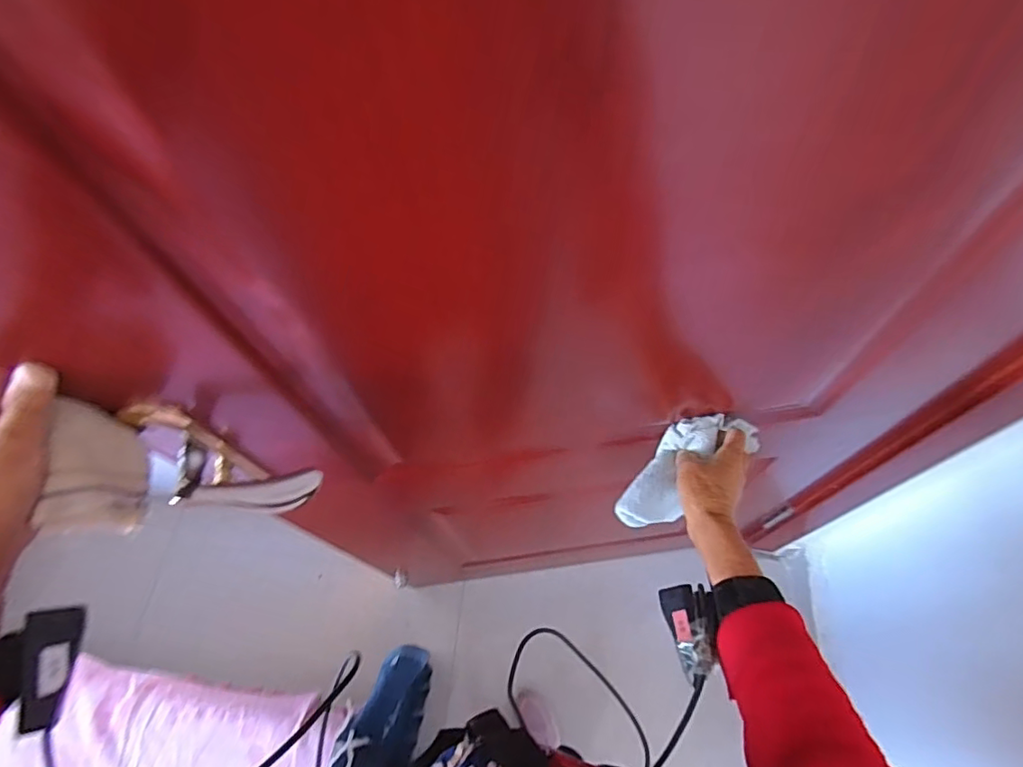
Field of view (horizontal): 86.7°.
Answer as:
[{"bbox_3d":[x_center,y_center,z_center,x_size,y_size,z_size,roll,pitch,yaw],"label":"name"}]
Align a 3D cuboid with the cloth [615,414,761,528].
[{"bbox_3d":[0.184,0.093,0.584,0.074,0.055,0.165,43,92,20],"label":"cloth"}]

